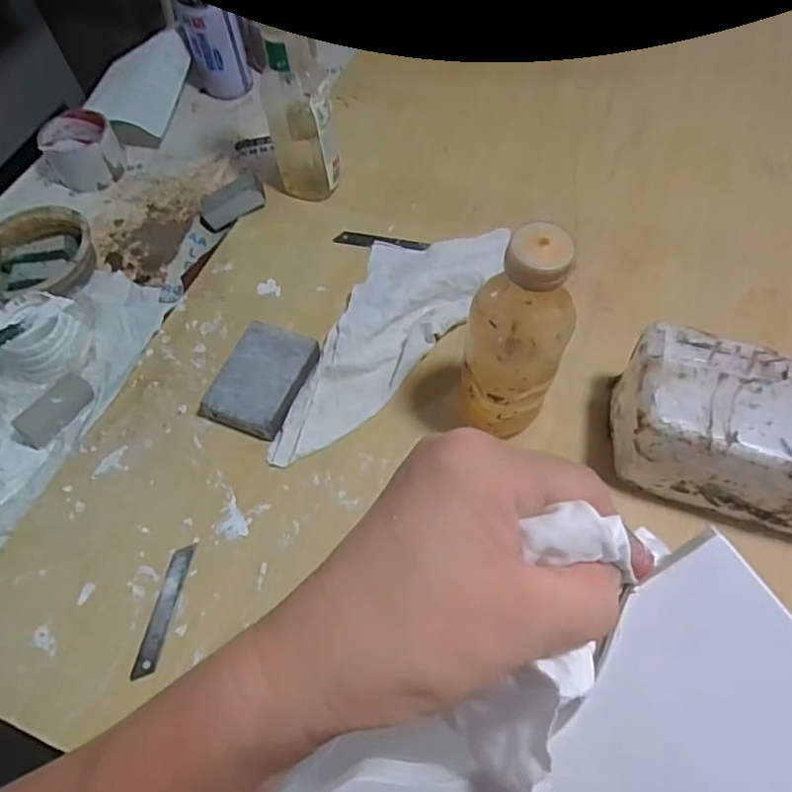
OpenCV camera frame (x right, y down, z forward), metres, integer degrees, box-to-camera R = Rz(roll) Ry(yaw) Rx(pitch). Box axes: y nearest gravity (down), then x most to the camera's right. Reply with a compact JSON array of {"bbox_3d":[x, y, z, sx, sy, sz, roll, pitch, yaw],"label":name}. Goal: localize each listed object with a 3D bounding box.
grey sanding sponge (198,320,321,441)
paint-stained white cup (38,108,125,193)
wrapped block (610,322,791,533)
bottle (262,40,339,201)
[{"bbox_3d":[-0.120,-0.015,0.541,0.074,0.028,0.098,21,63,14],"label":"grey sanding sponge"},{"bbox_3d":[-0.378,-0.294,0.720,0.088,0.058,0.088,-33,64,-16],"label":"paint-stained white cup"},{"bbox_3d":[0.272,0.035,0.451,0.217,0.103,0.099,15,62,12],"label":"wrapped block"},{"bbox_3d":[-0.097,-0.272,0.611,0.064,0.164,0.051,-11,60,-4],"label":"bottle"}]

